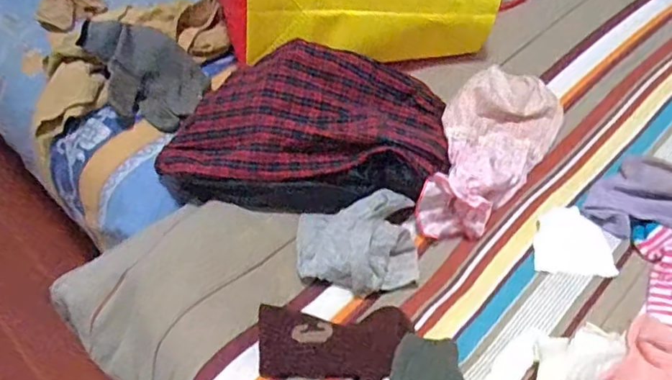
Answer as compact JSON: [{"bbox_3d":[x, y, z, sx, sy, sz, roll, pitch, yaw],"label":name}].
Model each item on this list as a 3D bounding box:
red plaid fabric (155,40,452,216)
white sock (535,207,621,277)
[{"bbox_3d":[-0.035,-0.064,0.582,0.305,0.092,0.152,-1,51,-1],"label":"red plaid fabric"},{"bbox_3d":[0.234,0.051,0.554,0.072,0.008,0.073,4,52,7],"label":"white sock"}]

